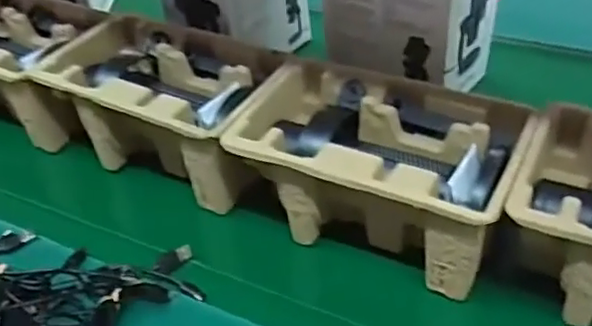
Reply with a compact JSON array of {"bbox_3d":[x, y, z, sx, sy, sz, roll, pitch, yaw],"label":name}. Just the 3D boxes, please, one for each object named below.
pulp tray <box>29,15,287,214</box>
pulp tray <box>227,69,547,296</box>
[{"bbox_3d":[-0.135,-0.053,0.638,0.224,0.106,0.139,17,41,20],"label":"pulp tray"},{"bbox_3d":[0.064,0.009,0.547,0.232,0.112,0.137,19,41,21],"label":"pulp tray"}]

